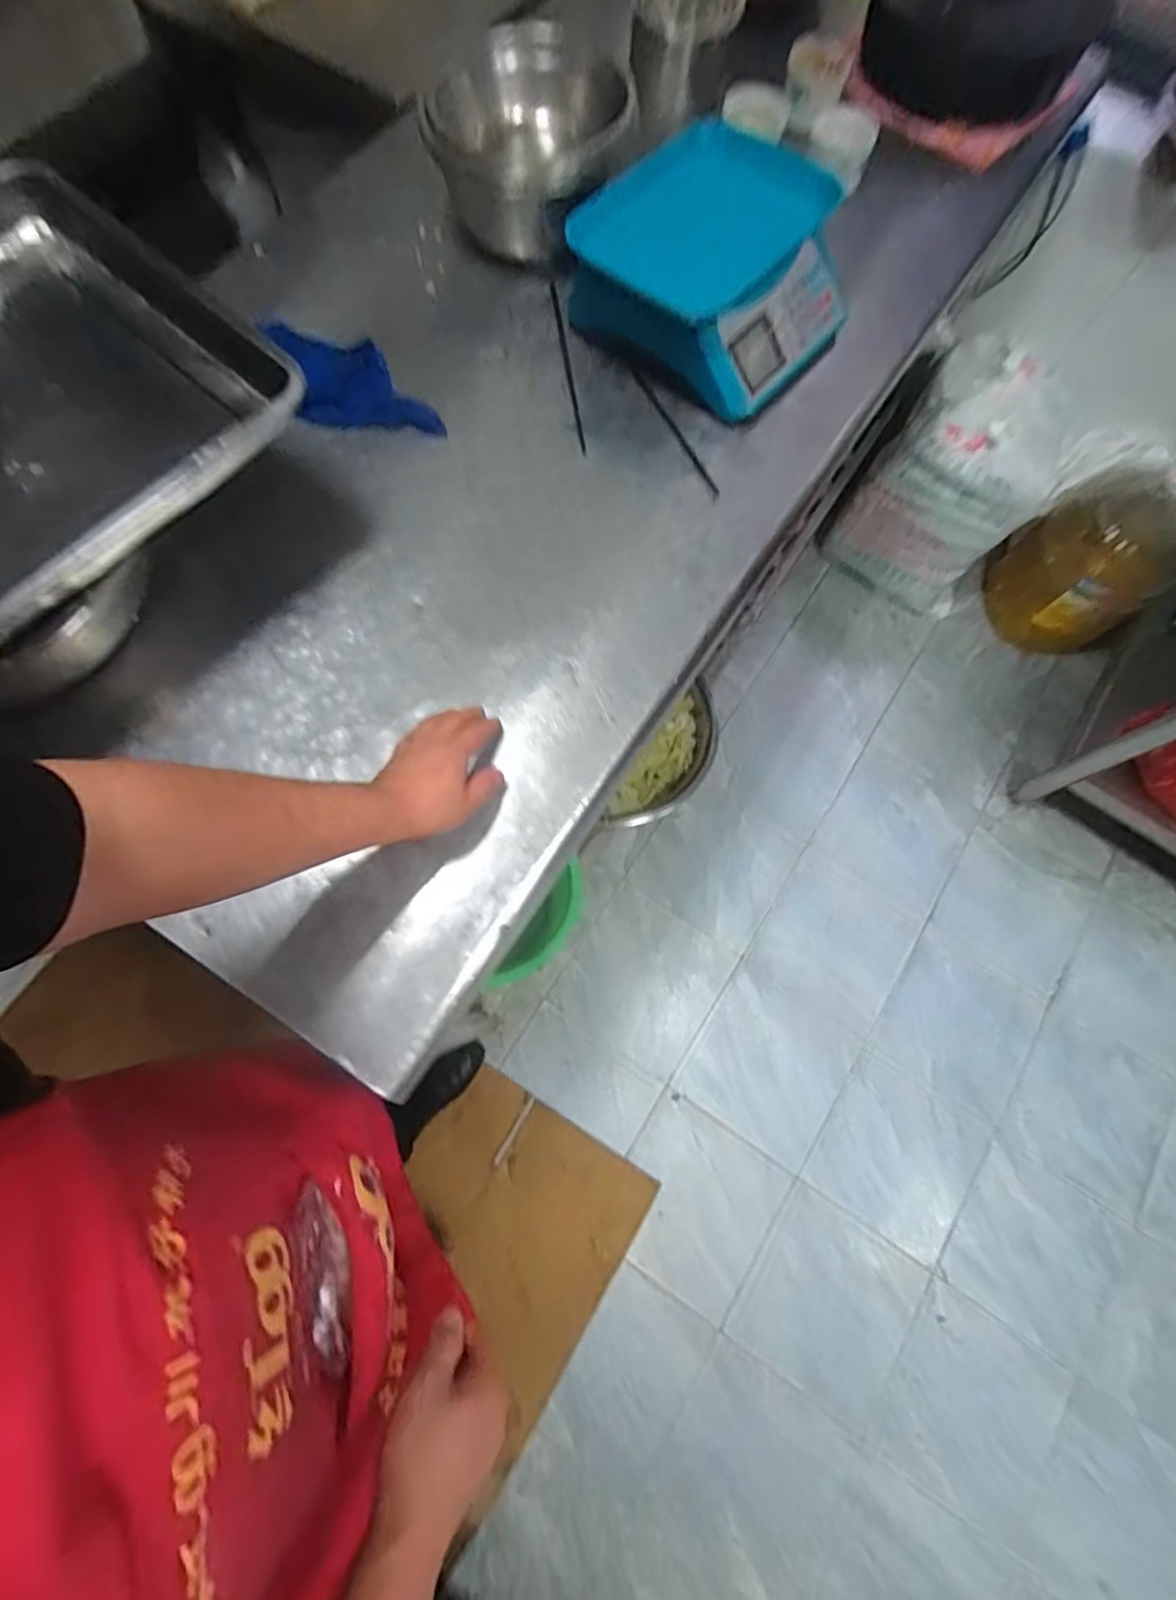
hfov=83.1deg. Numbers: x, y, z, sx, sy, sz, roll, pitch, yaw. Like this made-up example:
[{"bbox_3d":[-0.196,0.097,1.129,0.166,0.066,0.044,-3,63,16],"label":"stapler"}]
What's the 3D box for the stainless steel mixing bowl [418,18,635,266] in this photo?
[{"bbox_3d":[-0.067,-0.753,0.771,0.186,0.137,0.175,34,75,9],"label":"stainless steel mixing bowl"}]

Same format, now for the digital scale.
[{"bbox_3d":[0.136,-0.594,0.755,0.281,0.137,0.218,36,73,8],"label":"digital scale"}]

